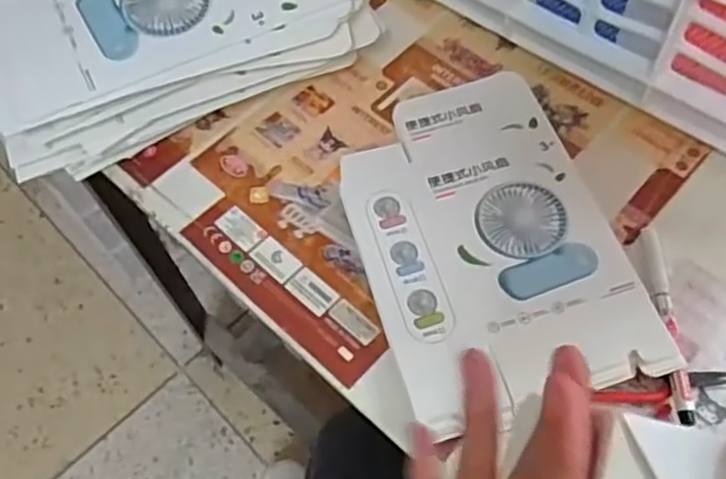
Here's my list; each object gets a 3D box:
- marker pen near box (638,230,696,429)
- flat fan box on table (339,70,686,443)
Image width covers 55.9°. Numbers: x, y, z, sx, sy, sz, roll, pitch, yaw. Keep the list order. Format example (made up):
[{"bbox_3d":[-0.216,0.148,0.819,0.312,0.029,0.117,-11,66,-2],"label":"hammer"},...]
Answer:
[{"bbox_3d":[0.199,0.052,0.447,0.017,0.010,0.137,-1,60,3],"label":"marker pen near box"},{"bbox_3d":[0.082,-0.009,0.482,0.167,0.017,0.257,-14,60,-8],"label":"flat fan box on table"}]

